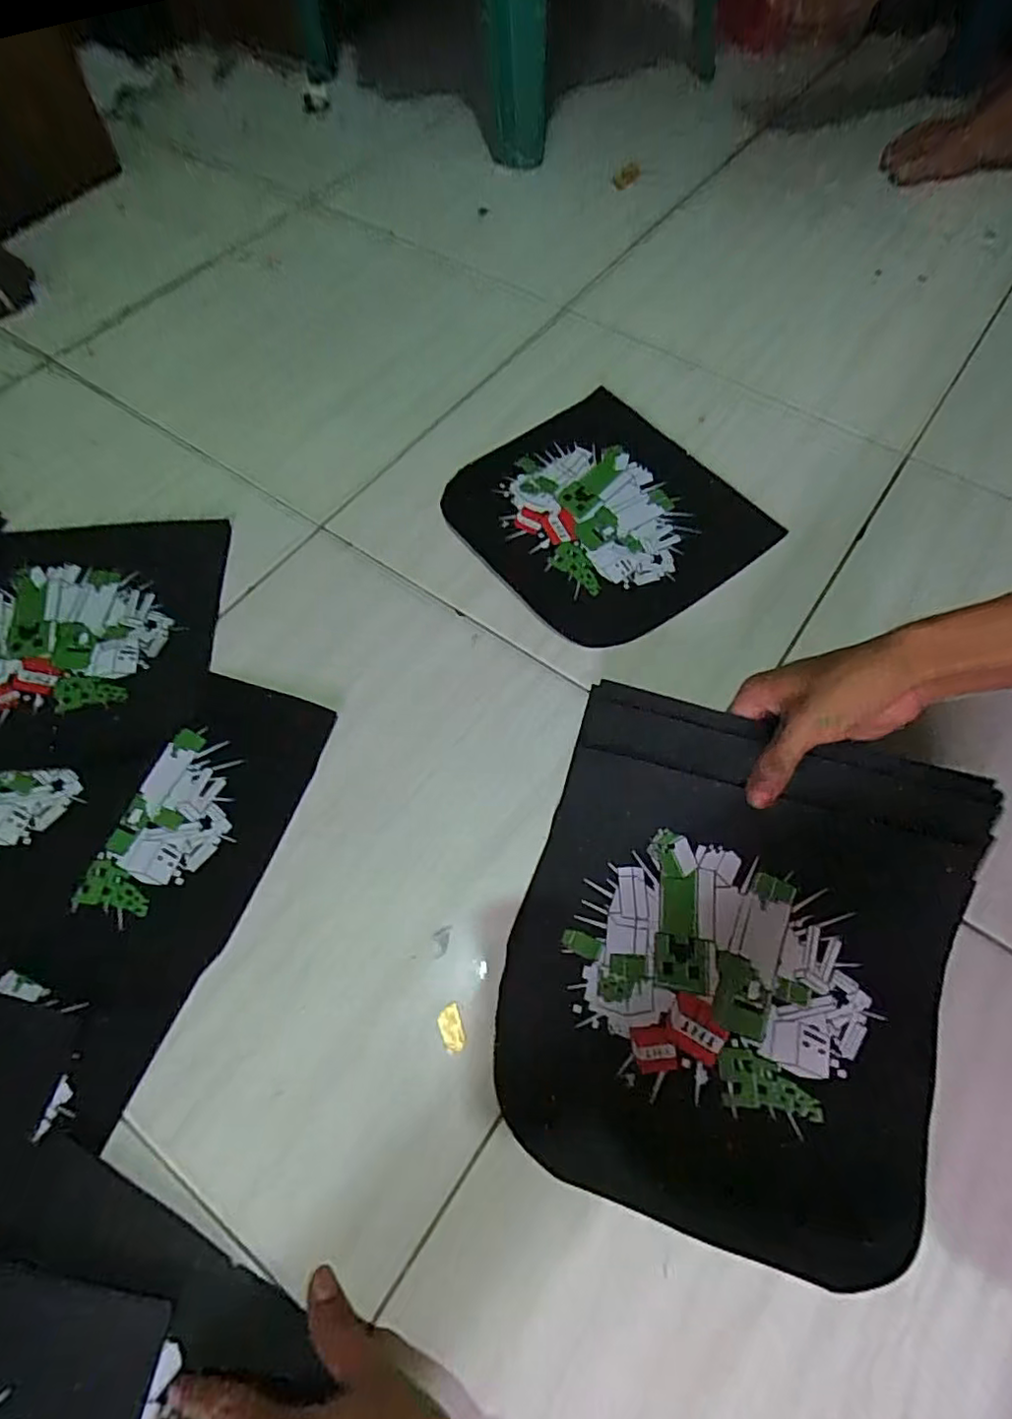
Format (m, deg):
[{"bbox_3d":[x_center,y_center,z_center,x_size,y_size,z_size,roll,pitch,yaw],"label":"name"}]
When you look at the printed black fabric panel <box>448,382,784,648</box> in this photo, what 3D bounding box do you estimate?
[{"bbox_3d":[0.086,-0.177,0.562,0.224,0.010,0.236,-36,73,-13],"label":"printed black fabric panel"}]

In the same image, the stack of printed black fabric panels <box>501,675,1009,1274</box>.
[{"bbox_3d":[0.139,0.145,0.370,0.257,0.058,0.277,17,65,8],"label":"stack of printed black fabric panels"}]

